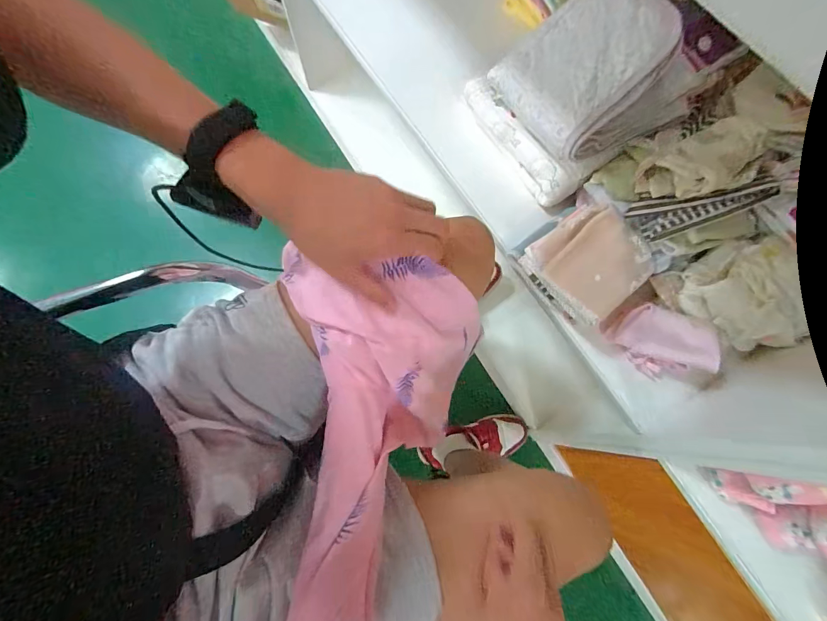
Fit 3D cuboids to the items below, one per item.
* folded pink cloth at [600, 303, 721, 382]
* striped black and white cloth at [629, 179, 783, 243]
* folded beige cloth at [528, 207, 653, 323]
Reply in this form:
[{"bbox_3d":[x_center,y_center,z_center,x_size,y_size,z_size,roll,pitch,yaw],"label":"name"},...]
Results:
[{"bbox_3d":[0.334,0.041,0.487,0.093,0.049,0.123,-48,50,1],"label":"folded pink cloth"},{"bbox_3d":[0.357,-0.124,0.454,0.158,0.036,0.044,-9,73,17],"label":"striped black and white cloth"},{"bbox_3d":[0.230,-0.067,0.471,0.125,0.046,0.131,-38,78,-11],"label":"folded beige cloth"}]

